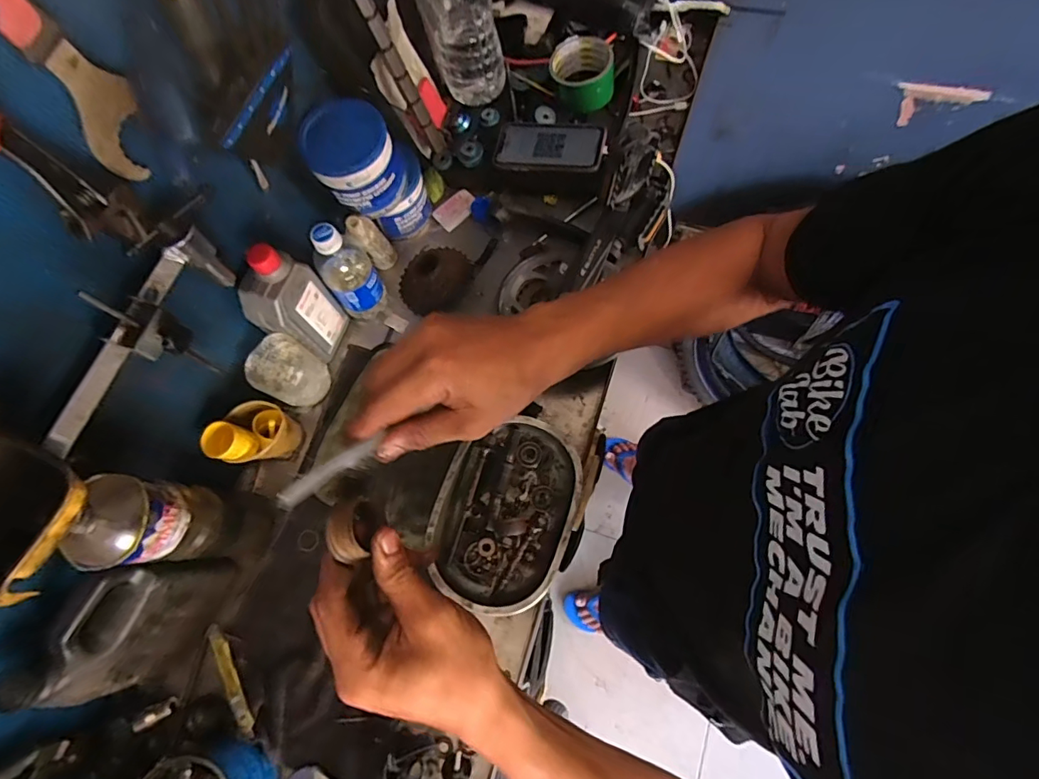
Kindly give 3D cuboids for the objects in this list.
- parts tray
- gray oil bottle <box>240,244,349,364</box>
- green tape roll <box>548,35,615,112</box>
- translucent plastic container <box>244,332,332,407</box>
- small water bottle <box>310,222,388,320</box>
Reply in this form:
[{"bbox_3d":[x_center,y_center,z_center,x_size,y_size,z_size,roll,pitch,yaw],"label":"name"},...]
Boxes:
[{"bbox_3d":[-0.015,0.140,0.585,0.153,0.038,0.213,18,75,10],"label":"parts tray"},{"bbox_3d":[-0.275,-0.100,0.609,0.055,0.171,0.080,14,74,9],"label":"gray oil bottle"},{"bbox_3d":[0.088,-0.443,0.702,0.089,0.053,0.082,0,72,5],"label":"green tape roll"},{"bbox_3d":[-0.285,-0.019,0.626,0.071,0.086,0.066,-1,72,5],"label":"translucent plastic container"},{"bbox_3d":[-0.215,-0.146,0.631,0.059,0.159,0.057,-1,72,5],"label":"small water bottle"}]

